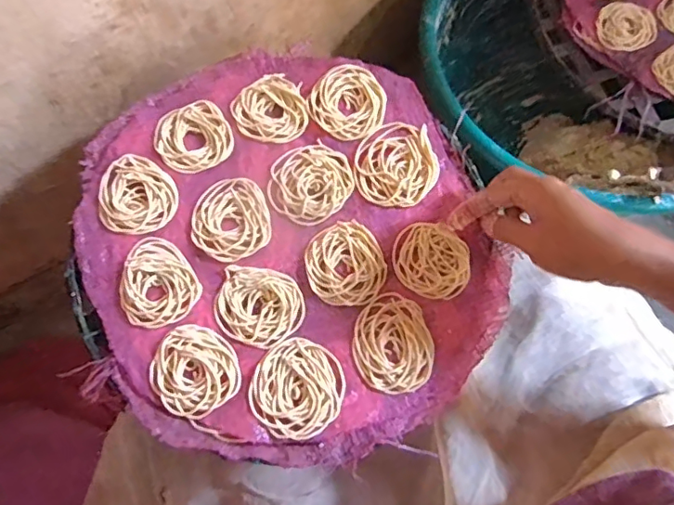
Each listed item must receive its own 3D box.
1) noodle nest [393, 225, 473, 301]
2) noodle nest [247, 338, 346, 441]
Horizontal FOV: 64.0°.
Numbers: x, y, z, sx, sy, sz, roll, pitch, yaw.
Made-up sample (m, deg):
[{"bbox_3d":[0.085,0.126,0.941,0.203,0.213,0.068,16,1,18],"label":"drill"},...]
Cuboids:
[{"bbox_3d":[0.078,0.006,0.447,0.067,0.009,0.058,42,77,14],"label":"noodle nest"},{"bbox_3d":[-0.030,0.103,0.412,0.070,0.008,0.070,-30,73,-9],"label":"noodle nest"}]

